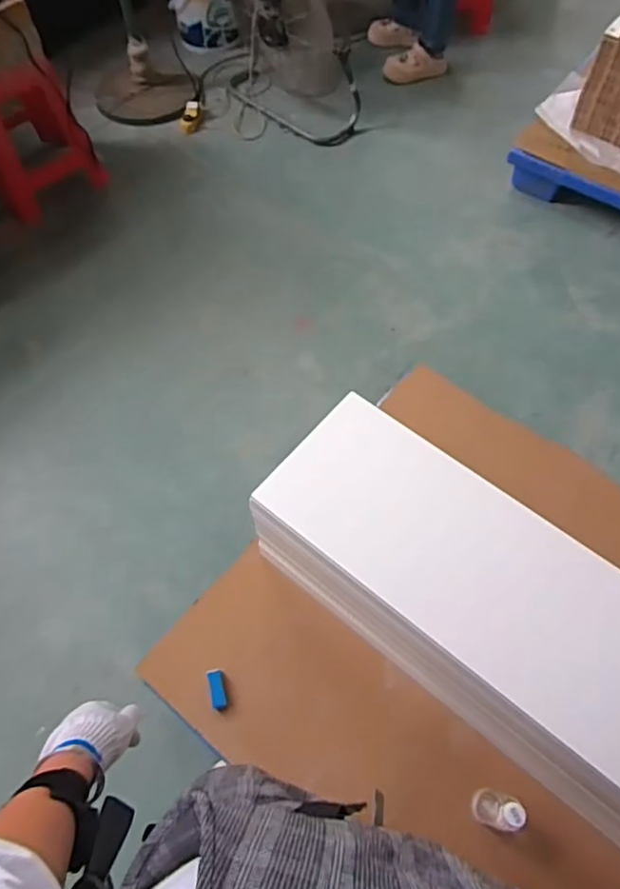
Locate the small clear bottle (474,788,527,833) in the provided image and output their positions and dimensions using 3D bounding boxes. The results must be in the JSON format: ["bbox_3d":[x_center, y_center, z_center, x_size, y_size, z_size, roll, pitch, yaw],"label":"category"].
[{"bbox_3d":[0.323,0.622,1.022,0.051,0.169,0.065,11,62,7],"label":"small clear bottle"}]

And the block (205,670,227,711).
[{"bbox_3d":[-0.185,0.488,1.193,0.029,0.015,0.074,-14,62,-7],"label":"block"}]

